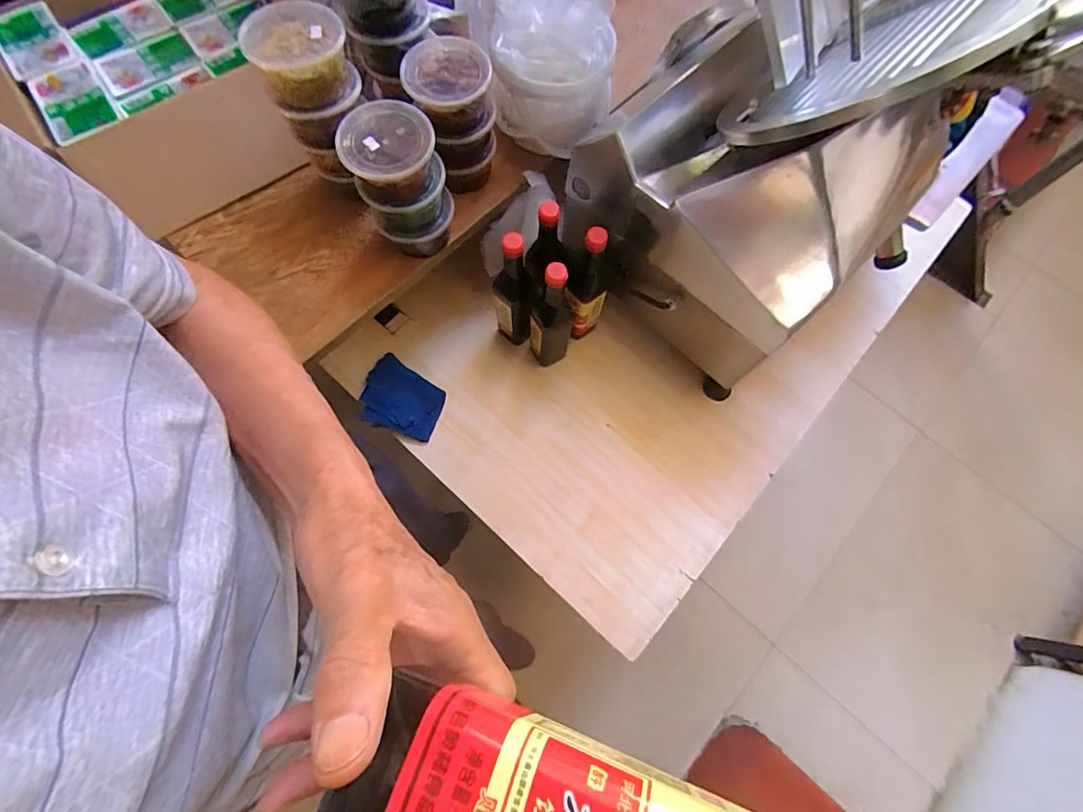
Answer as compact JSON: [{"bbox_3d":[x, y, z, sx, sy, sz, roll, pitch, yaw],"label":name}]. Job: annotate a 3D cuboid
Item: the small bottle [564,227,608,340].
[{"bbox_3d":[0.074,-0.192,0.763,0.065,0.271,0.081,13,72,3],"label":"small bottle"}]

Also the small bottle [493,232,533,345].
[{"bbox_3d":[-0.048,-0.179,0.753,0.061,0.272,0.064,-6,72,-3],"label":"small bottle"}]

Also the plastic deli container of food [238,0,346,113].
[{"bbox_3d":[-0.289,-0.421,0.561,0.114,0.056,0.111,-4,72,-3],"label":"plastic deli container of food"}]

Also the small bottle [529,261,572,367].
[{"bbox_3d":[0.014,-0.147,0.736,0.066,0.269,0.074,3,72,0],"label":"small bottle"}]

